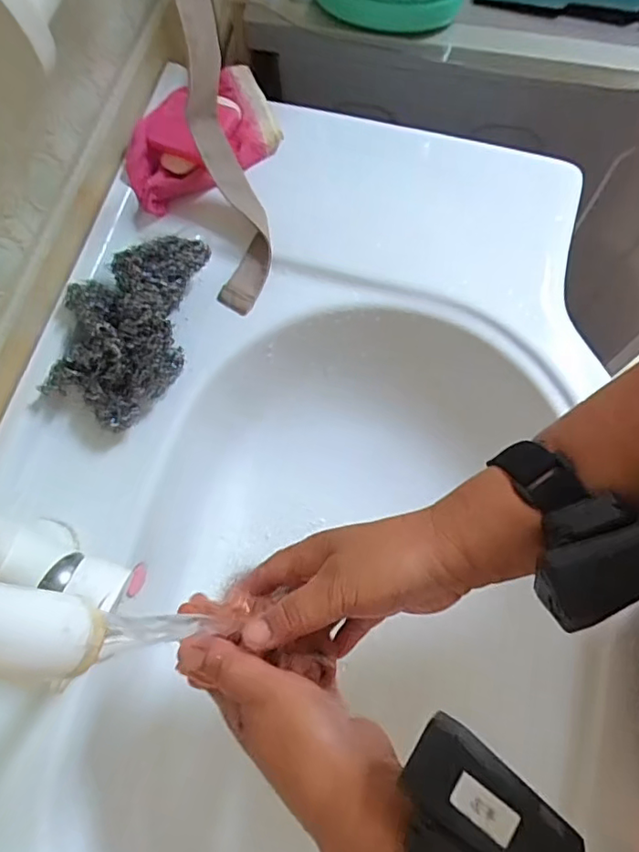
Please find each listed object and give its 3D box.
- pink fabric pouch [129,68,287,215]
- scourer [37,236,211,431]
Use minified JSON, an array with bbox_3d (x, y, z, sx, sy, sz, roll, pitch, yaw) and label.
[{"bbox_3d":[-0.106,-0.257,0.502,0.151,0.031,0.093,-39,75,-10],"label":"pink fabric pouch"},{"bbox_3d":[-0.154,-0.079,0.444,0.094,0.040,0.159,10,73,6],"label":"scourer"}]

